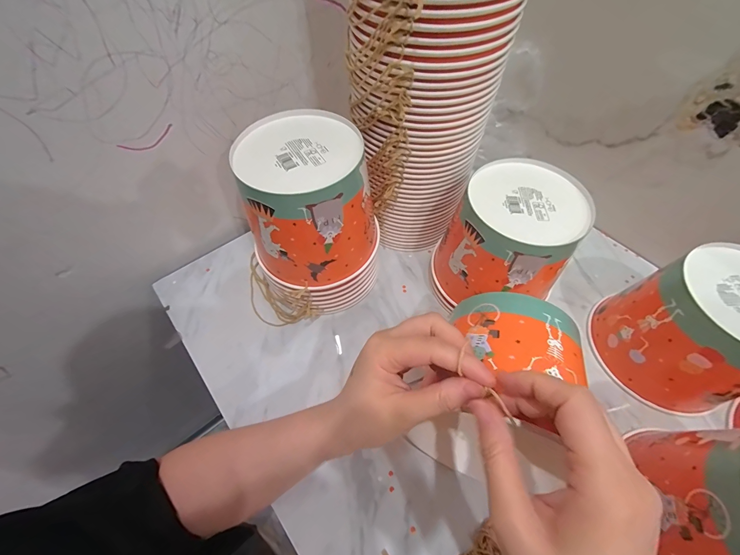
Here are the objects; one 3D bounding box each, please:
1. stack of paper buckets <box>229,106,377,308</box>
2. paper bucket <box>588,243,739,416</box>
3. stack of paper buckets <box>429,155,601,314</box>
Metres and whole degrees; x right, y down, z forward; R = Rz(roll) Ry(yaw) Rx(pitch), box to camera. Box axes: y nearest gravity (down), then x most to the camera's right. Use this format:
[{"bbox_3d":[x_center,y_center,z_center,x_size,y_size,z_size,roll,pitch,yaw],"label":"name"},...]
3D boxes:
[{"bbox_3d":[-0.064,-0.066,0.401,0.139,0.203,0.144,-12,59,-7],"label":"stack of paper buckets"},{"bbox_3d":[0.364,0.060,0.363,0.143,0.133,0.149,-17,59,-10],"label":"paper bucket"},{"bbox_3d":[0.165,-0.035,0.409,0.135,0.158,0.151,36,65,21],"label":"stack of paper buckets"}]

